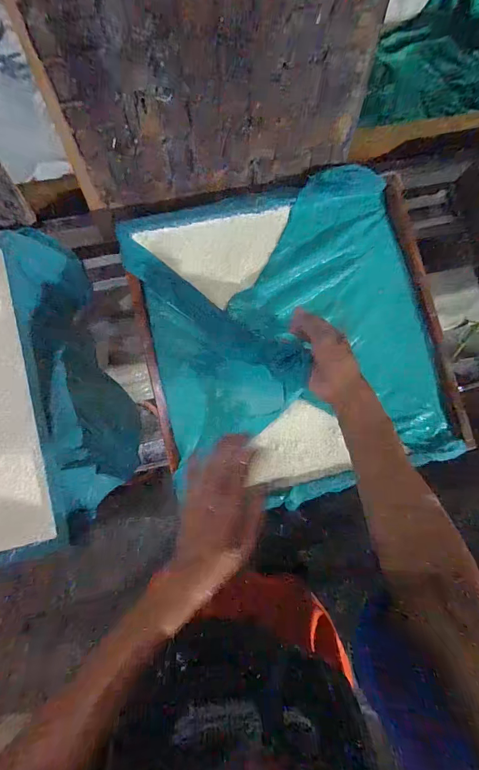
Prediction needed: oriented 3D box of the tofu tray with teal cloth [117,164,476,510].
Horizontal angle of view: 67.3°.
[{"bbox_3d":[0.098,-0.084,0.613,0.502,0.049,0.517,-13,86,-7],"label":"tofu tray with teal cloth"}]

